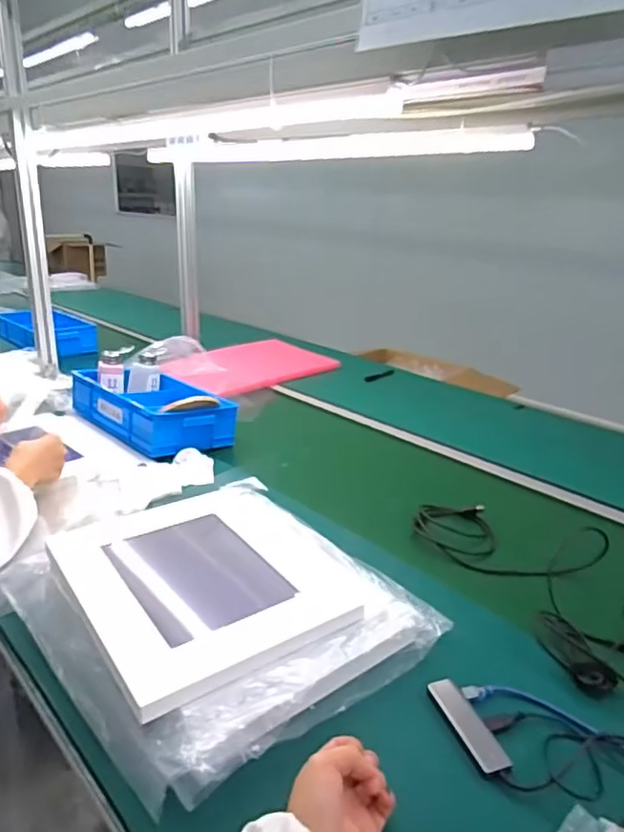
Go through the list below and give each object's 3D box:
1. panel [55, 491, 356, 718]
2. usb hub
[{"bbox_3d":[-0.119,0.177,0.674,0.276,0.023,0.305,-12,25,-35],"label":"panel"},{"bbox_3d":[0.145,0.288,0.553,0.032,0.014,0.107,-4,22,-18],"label":"usb hub"}]

